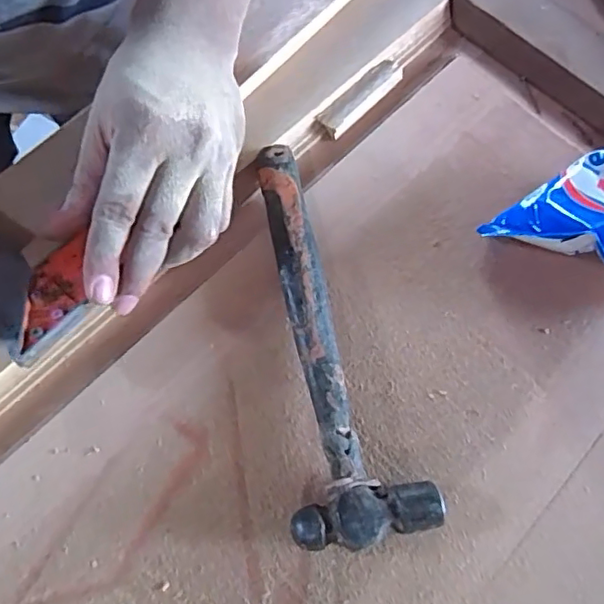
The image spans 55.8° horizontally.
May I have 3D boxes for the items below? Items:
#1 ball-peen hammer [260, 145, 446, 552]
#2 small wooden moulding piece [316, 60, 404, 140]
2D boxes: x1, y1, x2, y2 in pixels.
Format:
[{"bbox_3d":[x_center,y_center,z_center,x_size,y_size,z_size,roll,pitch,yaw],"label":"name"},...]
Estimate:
[{"bbox_3d":[0.013,0.014,0.335,0.072,0.028,0.236,-10,71,-6],"label":"ball-peen hammer"},{"bbox_3d":[0.043,-0.147,0.402,0.019,0.006,0.076,42,74,12],"label":"small wooden moulding piece"}]

